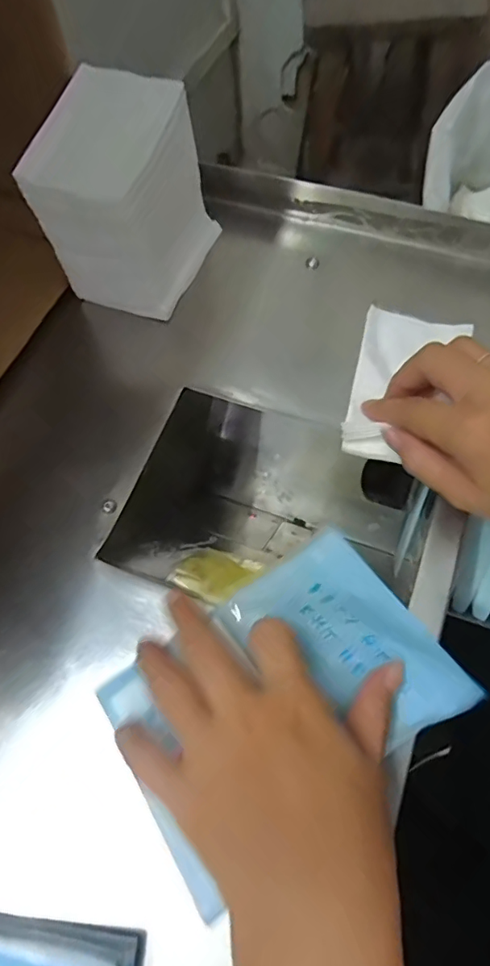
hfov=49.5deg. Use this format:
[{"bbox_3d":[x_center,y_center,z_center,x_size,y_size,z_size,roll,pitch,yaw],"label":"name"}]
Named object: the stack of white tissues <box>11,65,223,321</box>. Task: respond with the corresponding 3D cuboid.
[{"bbox_3d":[-0.075,-0.187,0.345,0.077,0.115,0.094,12,66,9],"label":"stack of white tissues"}]

